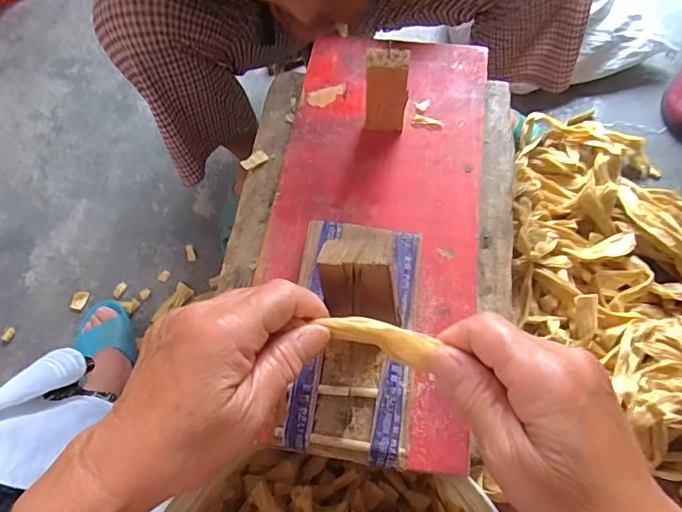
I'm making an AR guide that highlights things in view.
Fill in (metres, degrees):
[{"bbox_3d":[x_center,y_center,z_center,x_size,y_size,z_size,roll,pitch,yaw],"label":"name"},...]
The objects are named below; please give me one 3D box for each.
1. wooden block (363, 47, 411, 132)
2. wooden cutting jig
[{"bbox_3d":[0.037,-0.133,0.399,0.033,0.076,0.022,8,68,5],"label":"wooden block"},{"bbox_3d":[0.006,0.041,0.303,0.085,0.076,0.159,7,67,5],"label":"wooden cutting jig"}]

